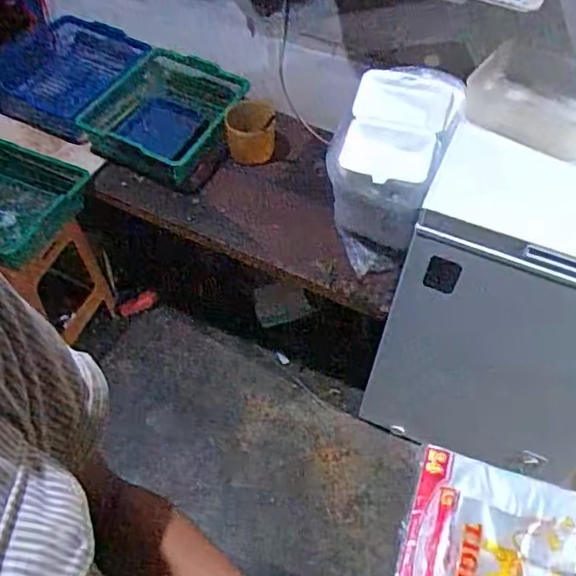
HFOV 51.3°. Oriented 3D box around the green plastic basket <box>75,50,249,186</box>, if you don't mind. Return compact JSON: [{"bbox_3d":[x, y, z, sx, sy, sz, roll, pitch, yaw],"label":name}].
[{"bbox_3d":[-0.338,-0.473,1.616,0.344,0.121,0.397,19,52,12],"label":"green plastic basket"}]

